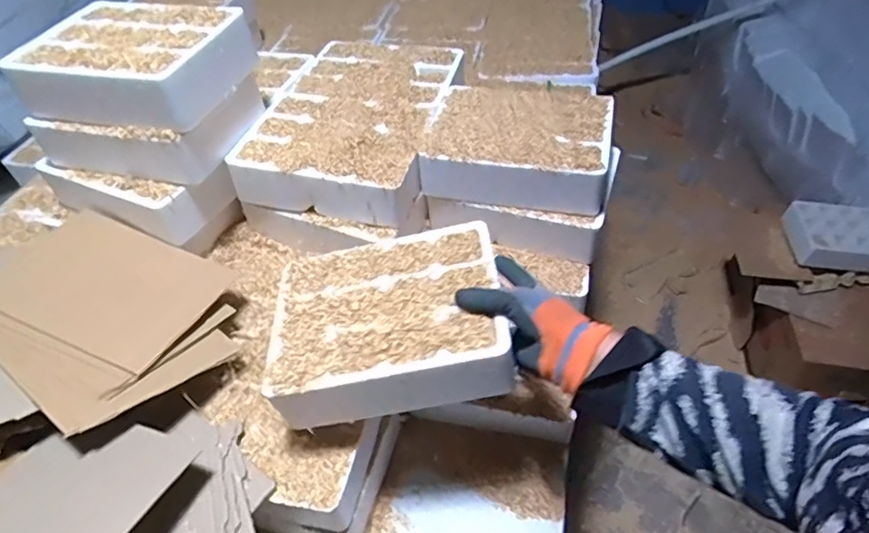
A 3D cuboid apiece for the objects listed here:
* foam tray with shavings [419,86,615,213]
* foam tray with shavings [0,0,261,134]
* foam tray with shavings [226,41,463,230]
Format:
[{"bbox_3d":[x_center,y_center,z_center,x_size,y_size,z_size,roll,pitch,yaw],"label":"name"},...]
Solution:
[{"bbox_3d":[0.117,-0.172,0.768,0.234,0.066,0.177,9,50,12],"label":"foam tray with shavings"},{"bbox_3d":[-0.377,-0.258,0.700,0.236,0.067,0.178,11,50,14],"label":"foam tray with shavings"},{"bbox_3d":[-0.111,-0.220,0.831,0.236,0.072,0.350,9,50,13],"label":"foam tray with shavings"}]

